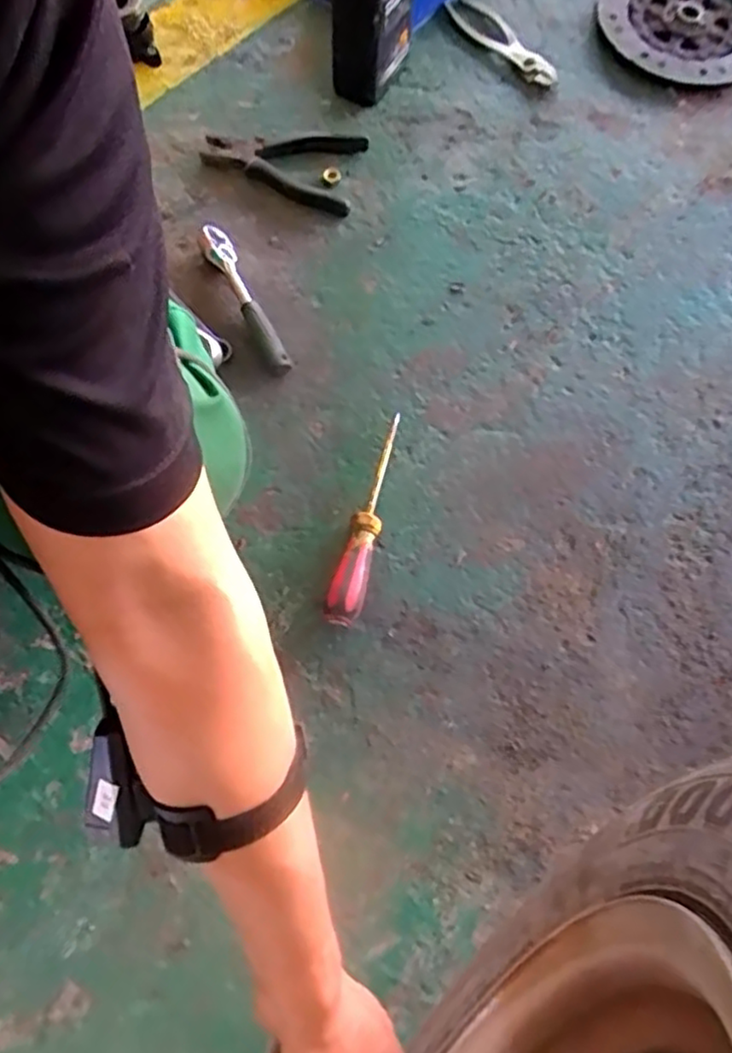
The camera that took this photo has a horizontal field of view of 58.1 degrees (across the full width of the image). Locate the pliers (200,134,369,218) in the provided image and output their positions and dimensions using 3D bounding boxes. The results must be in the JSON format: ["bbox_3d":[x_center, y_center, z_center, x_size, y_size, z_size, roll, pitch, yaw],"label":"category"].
[{"bbox_3d":[-0.095,-0.423,0.758,0.177,0.018,0.100,16,71,3],"label":"pliers"}]

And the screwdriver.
[{"bbox_3d":[0.003,-0.008,0.624,0.032,0.030,0.212,15,71,3],"label":"screwdriver"}]

